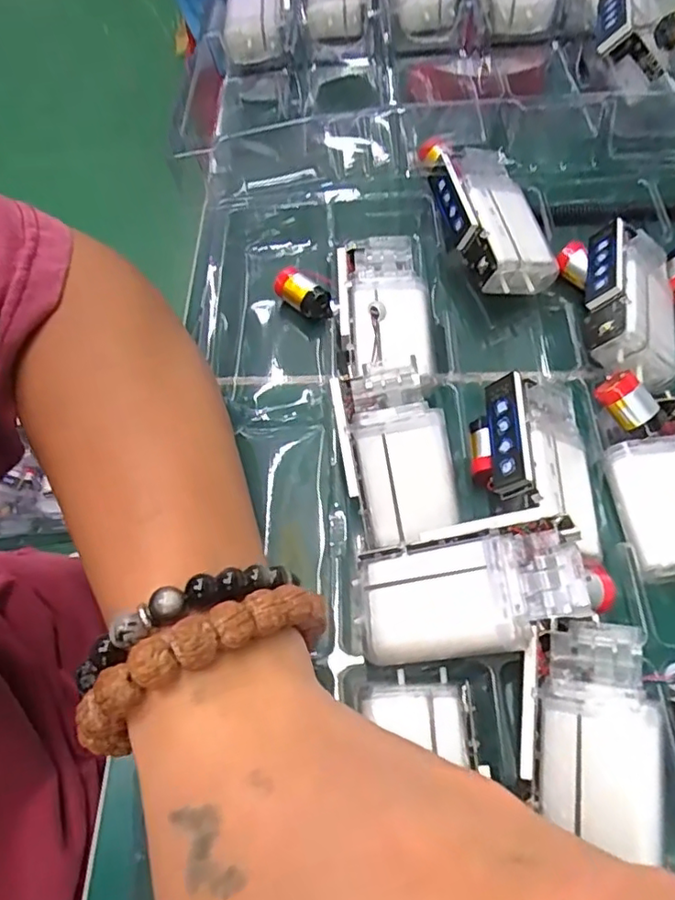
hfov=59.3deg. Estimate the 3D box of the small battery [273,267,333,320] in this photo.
[{"bbox_3d":[-0.016,-0.081,0.301,0.032,0.013,0.017,40,69,22],"label":"small battery"}]

